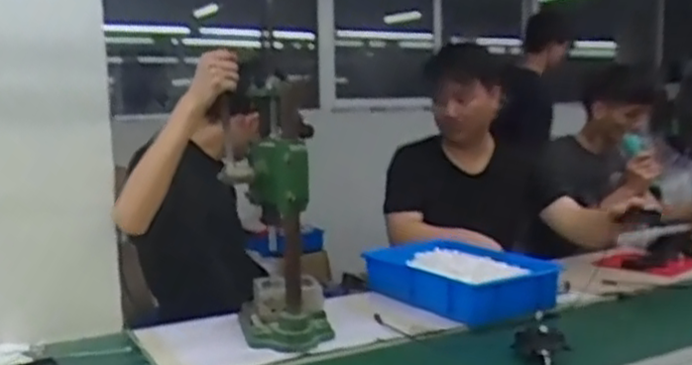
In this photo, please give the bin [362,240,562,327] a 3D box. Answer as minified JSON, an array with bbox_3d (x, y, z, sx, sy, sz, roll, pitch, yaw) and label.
[{"bbox_3d":[0.254,0.218,1.620,0.265,0.096,0.392,-6,8,-37],"label":"bin"}]

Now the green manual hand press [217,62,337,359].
[{"bbox_3d":[-0.131,0.061,1.357,0.195,0.487,0.208,-2,7,-6],"label":"green manual hand press"}]

